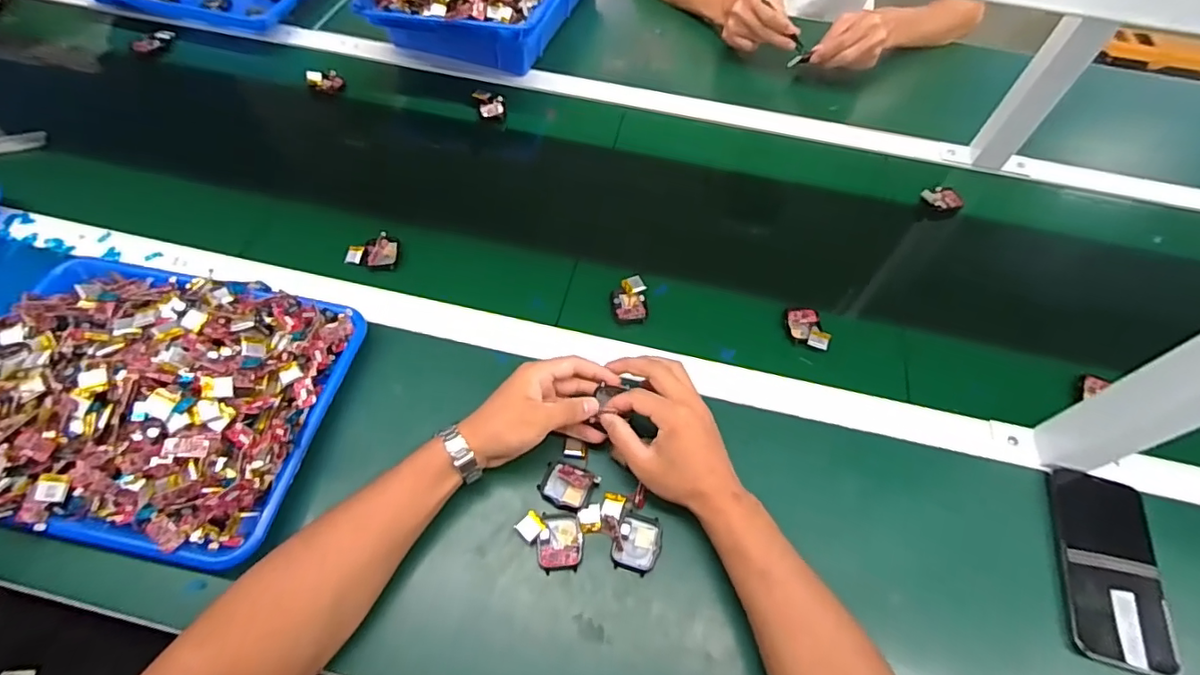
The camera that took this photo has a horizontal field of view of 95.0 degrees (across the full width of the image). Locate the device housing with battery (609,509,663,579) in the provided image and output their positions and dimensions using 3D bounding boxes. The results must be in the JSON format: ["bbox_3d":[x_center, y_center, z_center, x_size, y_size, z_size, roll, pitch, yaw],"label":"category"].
[{"bbox_3d":[0.032,0.173,0.466,0.038,0.015,0.046,16,59,7],"label":"device housing with battery"}]

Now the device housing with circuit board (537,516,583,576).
[{"bbox_3d":[-0.033,0.173,0.467,0.037,0.008,0.046,1,58,-2],"label":"device housing with circuit board"}]

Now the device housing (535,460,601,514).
[{"bbox_3d":[-0.029,0.130,0.487,0.047,0.018,0.039,18,59,8],"label":"device housing"}]

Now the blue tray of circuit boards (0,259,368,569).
[{"bbox_3d":[-0.411,0.042,0.488,0.323,0.061,0.253,11,58,4],"label":"blue tray of circuit boards"}]

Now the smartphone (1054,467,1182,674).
[{"bbox_3d":[0.447,0.197,0.480,0.075,0.017,0.166,17,59,7],"label":"smartphone"}]

